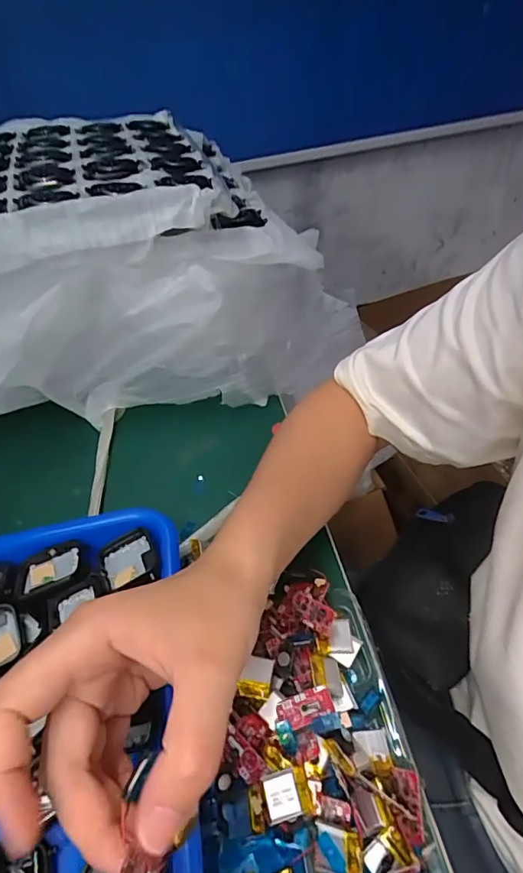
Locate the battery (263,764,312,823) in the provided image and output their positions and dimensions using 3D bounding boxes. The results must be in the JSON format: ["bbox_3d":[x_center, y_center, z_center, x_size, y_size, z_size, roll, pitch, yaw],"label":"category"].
[{"bbox_3d":[0.012,0.169,0.225,0.021,0.005,0.019,-6,48,-15],"label":"battery"}]

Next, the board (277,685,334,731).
[{"bbox_3d":[0.022,0.141,0.247,0.029,0.004,0.014,-22,47,3],"label":"board"}]

